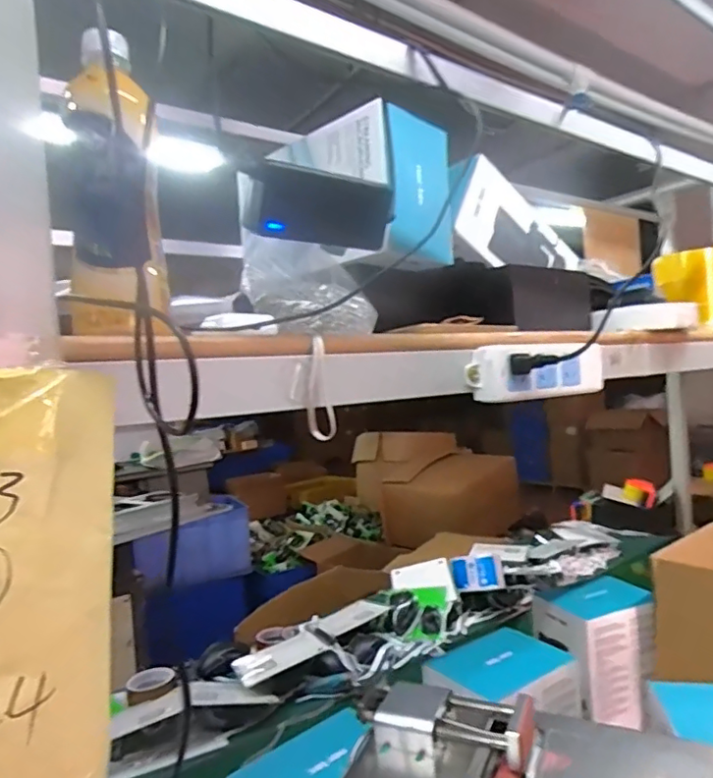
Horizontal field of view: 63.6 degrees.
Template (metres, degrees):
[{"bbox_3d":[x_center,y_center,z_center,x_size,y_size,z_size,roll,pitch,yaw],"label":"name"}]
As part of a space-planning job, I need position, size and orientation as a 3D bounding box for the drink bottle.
[{"bbox_3d":[-0.164,-0.138,0.392,0.056,0.198,0.051,-5,1,-23],"label":"drink bottle"}]

